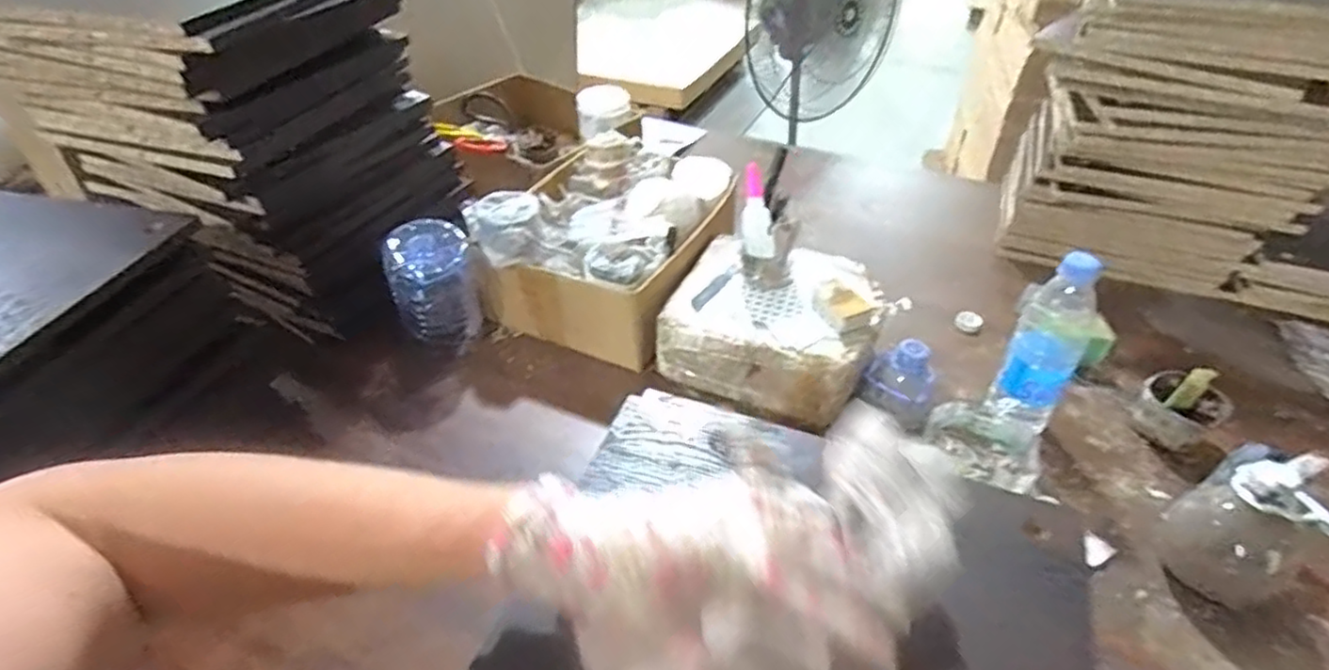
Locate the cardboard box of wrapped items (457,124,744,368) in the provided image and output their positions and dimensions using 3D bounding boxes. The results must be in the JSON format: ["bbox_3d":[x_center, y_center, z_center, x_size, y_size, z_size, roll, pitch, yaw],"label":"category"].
[{"bbox_3d":[-0.071,-0.132,0.892,0.256,0.152,0.313,16,44,17],"label":"cardboard box of wrapped items"}]

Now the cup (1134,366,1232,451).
[{"bbox_3d":[0.554,0.077,0.716,0.068,0.084,0.075,-28,49,-29],"label":"cup"}]

